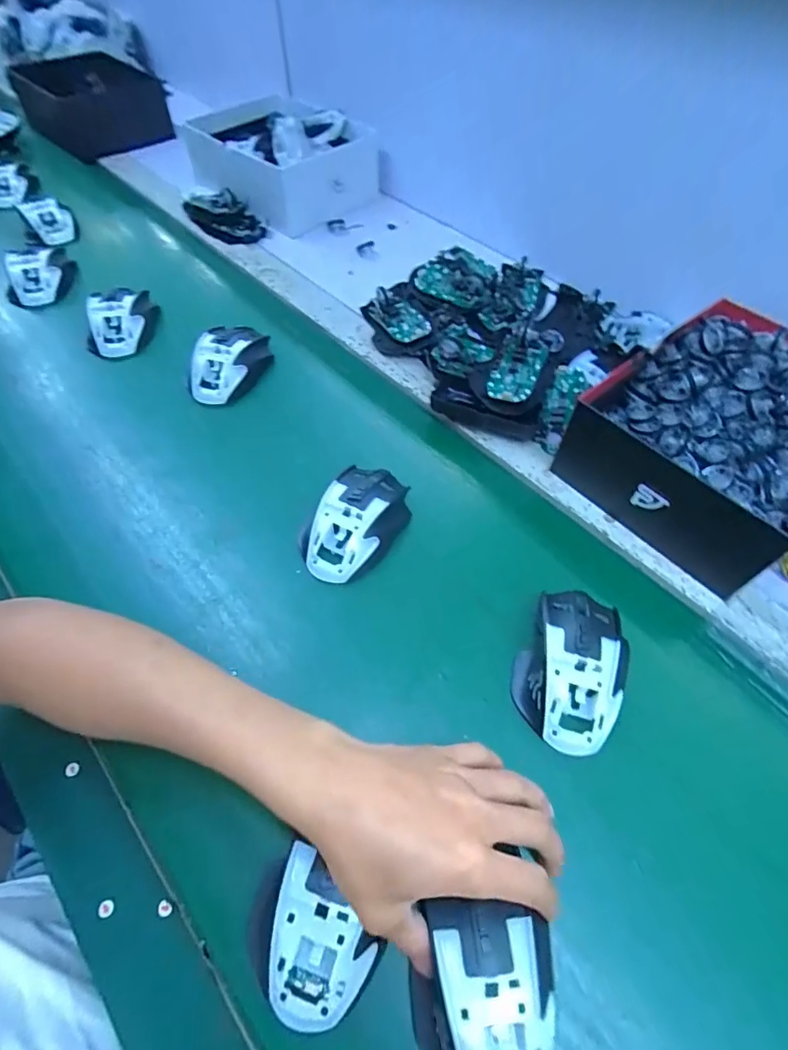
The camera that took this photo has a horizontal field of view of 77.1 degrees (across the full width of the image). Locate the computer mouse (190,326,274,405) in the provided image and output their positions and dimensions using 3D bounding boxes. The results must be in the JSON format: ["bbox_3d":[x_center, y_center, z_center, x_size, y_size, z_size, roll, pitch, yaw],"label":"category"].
[{"bbox_3d":[-0.179,-0.180,0.539,0.073,0.034,0.108,11,57,7],"label":"computer mouse"}]

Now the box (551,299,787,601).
[{"bbox_3d":[0.299,-0.086,0.450,0.241,0.082,0.181,-36,63,-21],"label":"box"}]

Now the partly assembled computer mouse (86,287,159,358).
[{"bbox_3d":[-0.319,-0.240,0.578,0.071,0.042,0.089,-6,57,-4],"label":"partly assembled computer mouse"}]

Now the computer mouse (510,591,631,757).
[{"bbox_3d":[0.130,0.100,0.358,0.075,0.036,0.116,17,58,11],"label":"computer mouse"}]

